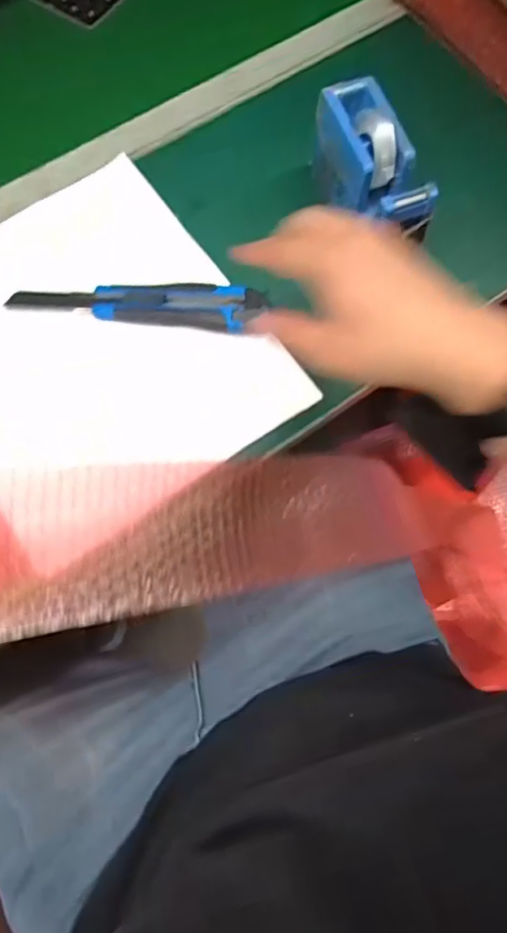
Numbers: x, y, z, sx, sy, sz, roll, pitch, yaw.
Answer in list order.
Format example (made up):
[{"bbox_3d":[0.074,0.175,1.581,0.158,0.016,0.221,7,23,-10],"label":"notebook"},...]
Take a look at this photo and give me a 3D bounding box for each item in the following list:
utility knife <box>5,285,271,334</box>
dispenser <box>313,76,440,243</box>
[{"bbox_3d":[-0.093,-0.136,0.460,0.203,0.015,0.041,8,72,2],"label":"utility knife"},{"bbox_3d":[0.093,-0.235,0.458,0.048,0.076,0.129,-18,73,-7],"label":"dispenser"}]

